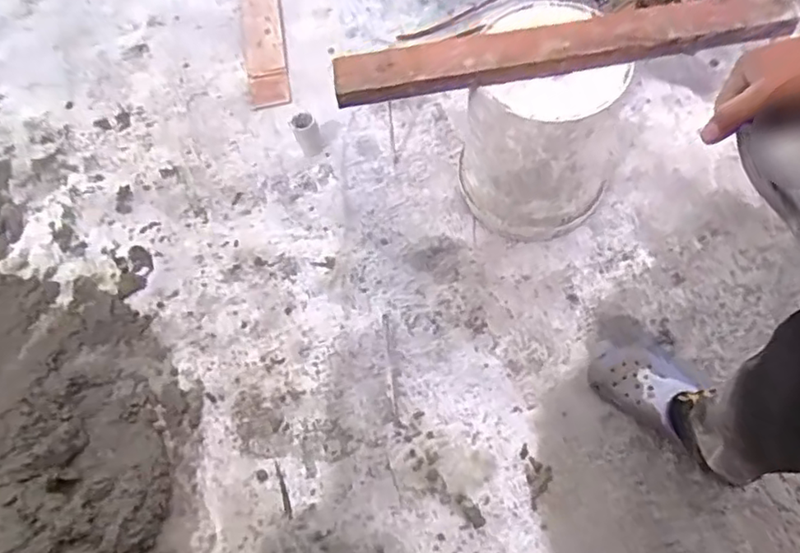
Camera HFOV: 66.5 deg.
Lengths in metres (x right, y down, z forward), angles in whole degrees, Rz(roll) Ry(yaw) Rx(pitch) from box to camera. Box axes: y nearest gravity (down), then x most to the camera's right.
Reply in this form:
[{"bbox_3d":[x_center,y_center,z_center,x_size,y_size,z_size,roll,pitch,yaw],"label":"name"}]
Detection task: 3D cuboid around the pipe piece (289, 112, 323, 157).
[{"bbox_3d":[-0.206,-0.313,1.346,0.057,0.097,0.059,-3,64,6],"label":"pipe piece"}]

